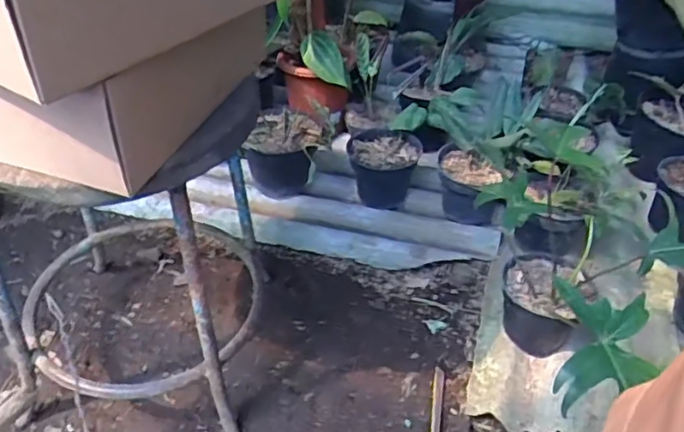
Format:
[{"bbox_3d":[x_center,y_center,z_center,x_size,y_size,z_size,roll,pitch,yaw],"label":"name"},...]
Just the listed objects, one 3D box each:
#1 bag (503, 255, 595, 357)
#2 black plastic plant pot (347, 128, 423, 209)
[{"bbox_3d":[0.268,0.125,0.818,0.114,0.104,0.124,11,39,11],"label":"bag"},{"bbox_3d":[0.070,-0.079,1.041,0.111,0.109,0.108,1,38,-1],"label":"black plastic plant pot"}]

